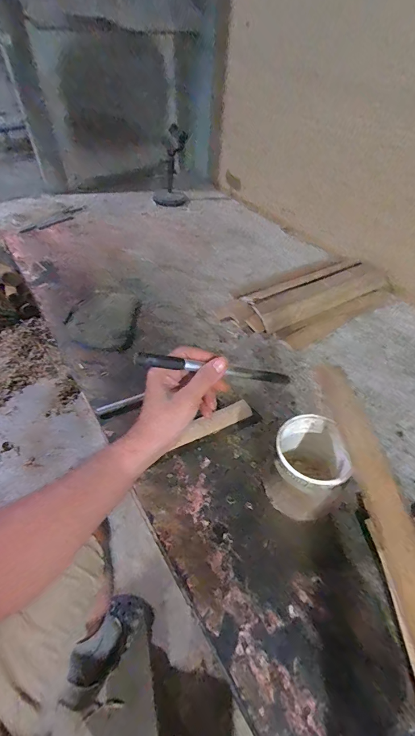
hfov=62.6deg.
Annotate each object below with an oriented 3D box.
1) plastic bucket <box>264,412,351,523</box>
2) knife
[{"bbox_3d":[0.129,0.134,0.457,0.091,0.116,0.097,2,48,-2],"label":"plastic bucket"},{"bbox_3d":[0.015,0.002,0.412,0.207,0.011,0.013,8,44,-28],"label":"knife"}]

